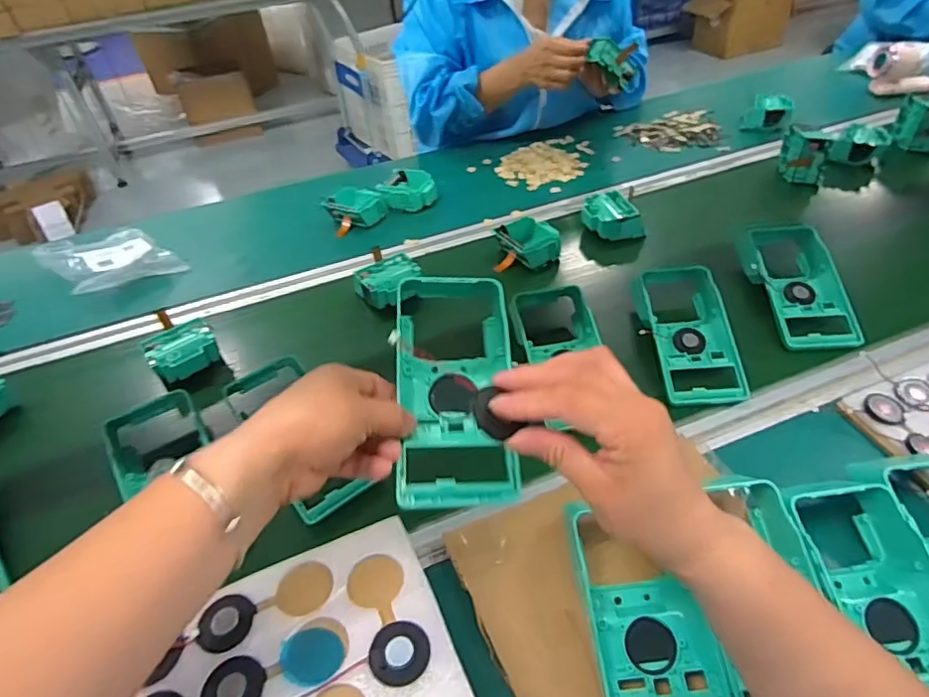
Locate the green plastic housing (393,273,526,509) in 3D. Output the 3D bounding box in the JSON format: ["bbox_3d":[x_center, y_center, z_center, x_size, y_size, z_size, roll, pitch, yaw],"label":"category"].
[{"bbox_3d":[-0.009,0.014,0.418,0.088,0.038,0.212,-2,49,1],"label":"green plastic housing"}]

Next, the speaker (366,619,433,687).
[{"bbox_3d":[-0.037,0.172,0.320,0.034,0.004,0.033,-2,42,2],"label":"speaker"}]

